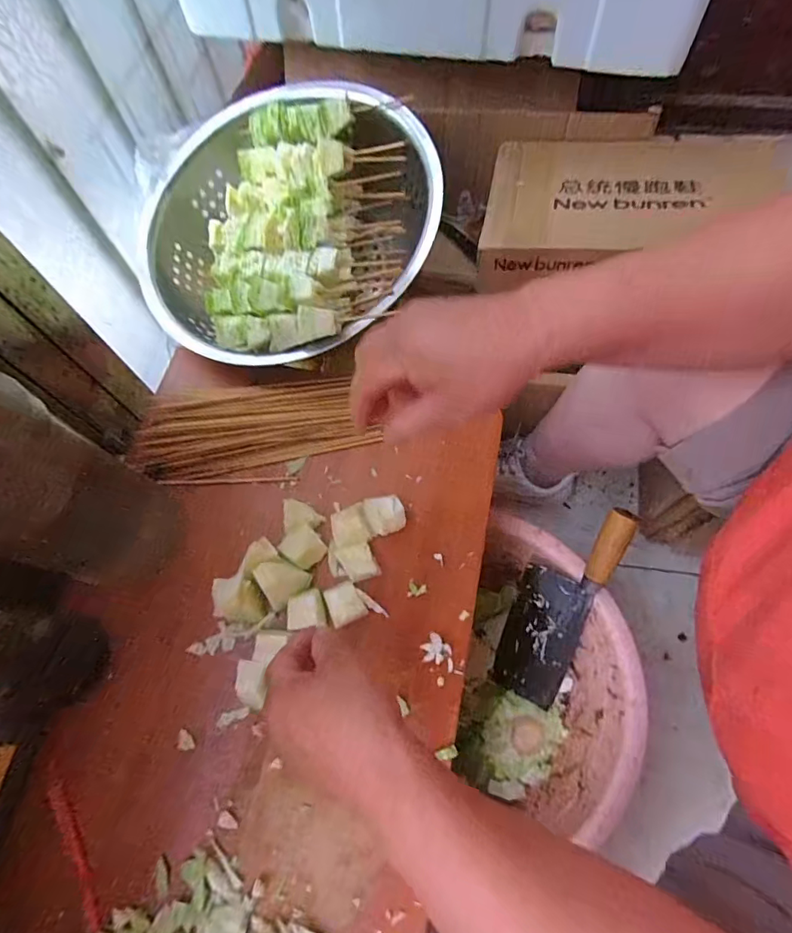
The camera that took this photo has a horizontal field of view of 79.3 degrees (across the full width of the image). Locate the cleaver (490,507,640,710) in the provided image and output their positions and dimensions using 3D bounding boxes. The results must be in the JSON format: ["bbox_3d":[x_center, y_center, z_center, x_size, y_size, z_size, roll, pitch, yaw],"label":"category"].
[{"bbox_3d":[0.195,0.165,0.568,0.095,0.025,0.270,28,114,15],"label":"cleaver"}]

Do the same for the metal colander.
[{"bbox_3d":[-0.129,-0.274,0.577,0.351,0.136,0.351,22,79,19],"label":"metal colander"}]

